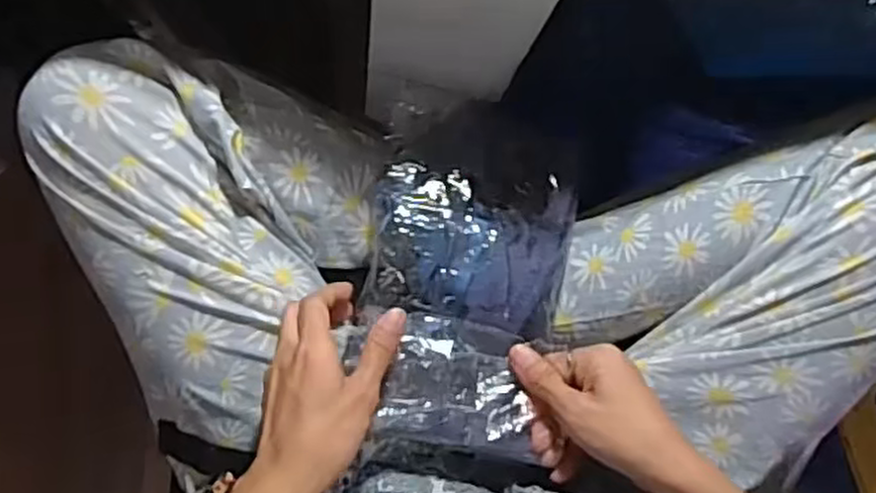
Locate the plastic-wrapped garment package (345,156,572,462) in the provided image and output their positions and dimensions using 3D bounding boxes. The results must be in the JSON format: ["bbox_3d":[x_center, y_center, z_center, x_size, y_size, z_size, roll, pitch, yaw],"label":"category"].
[{"bbox_3d":[0.016,0.034,0.497,0.131,0.034,0.192,12,78,-6],"label":"plastic-wrapped garment package"}]

